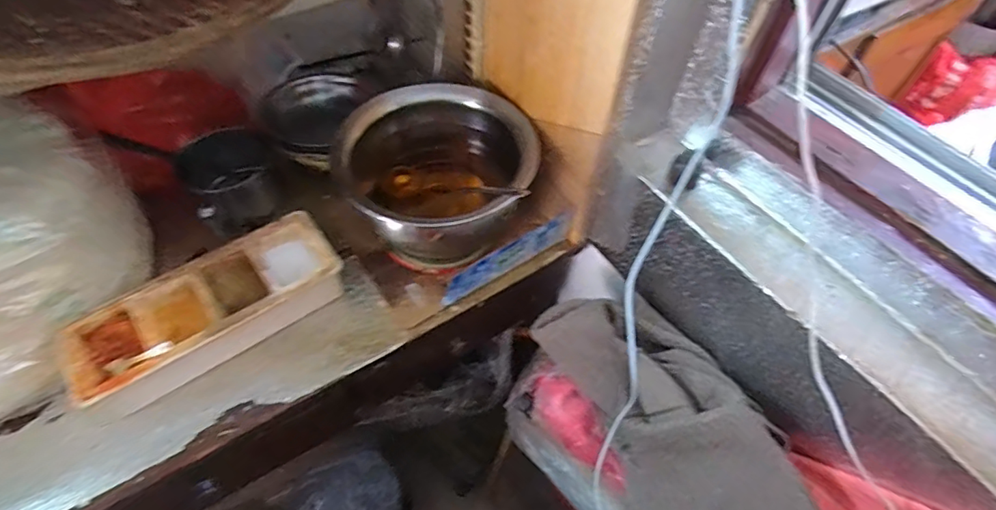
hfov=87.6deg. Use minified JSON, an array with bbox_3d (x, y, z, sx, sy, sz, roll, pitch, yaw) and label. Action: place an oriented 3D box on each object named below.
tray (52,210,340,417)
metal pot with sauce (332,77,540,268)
[{"bbox_3d":[-0.357,0.071,0.648,0.315,0.073,0.114,-31,62,-22],"label":"tray"},{"bbox_3d":[-0.086,-0.103,0.731,0.230,0.148,0.260,-25,60,-19],"label":"metal pot with sauce"}]

